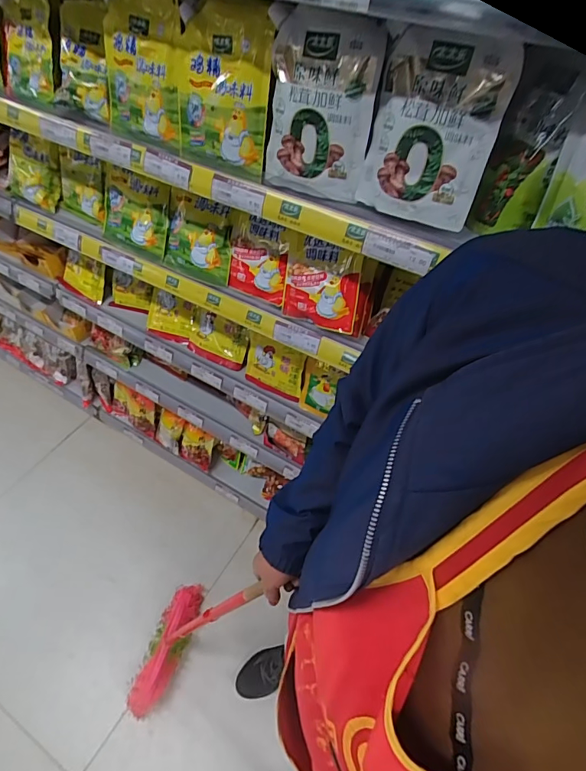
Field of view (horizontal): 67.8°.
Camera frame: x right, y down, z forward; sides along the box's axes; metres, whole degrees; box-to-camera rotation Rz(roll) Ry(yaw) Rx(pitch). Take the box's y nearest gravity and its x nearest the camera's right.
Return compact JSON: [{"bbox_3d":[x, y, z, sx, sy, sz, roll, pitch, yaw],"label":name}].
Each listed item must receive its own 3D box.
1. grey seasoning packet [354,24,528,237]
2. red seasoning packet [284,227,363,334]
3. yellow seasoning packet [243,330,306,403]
[{"bbox_3d":[0.159,-0.296,0.514,0.148,0.185,0.028,26,36,18],"label":"grey seasoning packet"},{"bbox_3d":[0.047,-0.174,0.750,0.148,0.147,0.021,27,28,24],"label":"red seasoning packet"},{"bbox_3d":[-0.044,-0.042,0.994,0.153,0.131,0.040,27,53,18],"label":"yellow seasoning packet"}]

